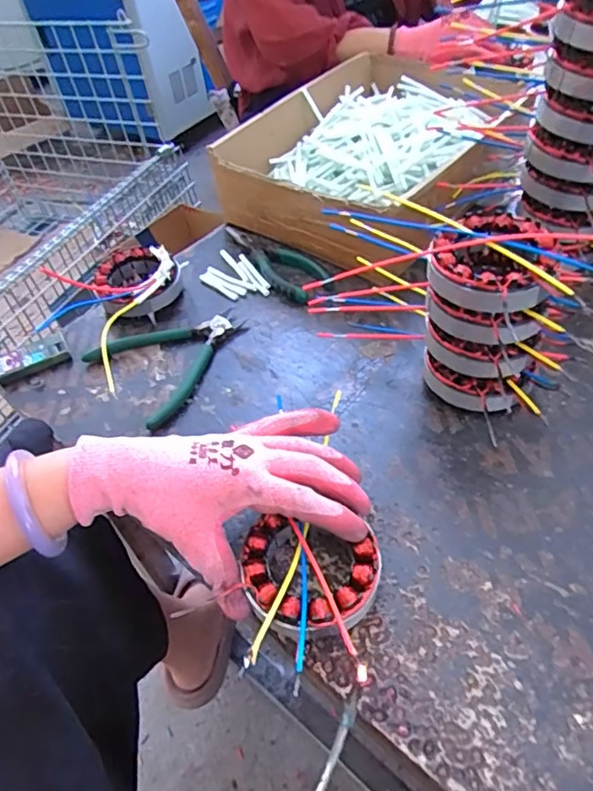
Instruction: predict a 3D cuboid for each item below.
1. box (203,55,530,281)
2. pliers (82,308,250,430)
[{"bbox_3d":[0.089,-0.270,0.646,0.252,0.093,0.310,34,60,31],"label":"box"},{"bbox_3d":[-0.113,-0.044,0.522,0.134,0.012,0.110,-38,55,-24],"label":"pliers"}]

